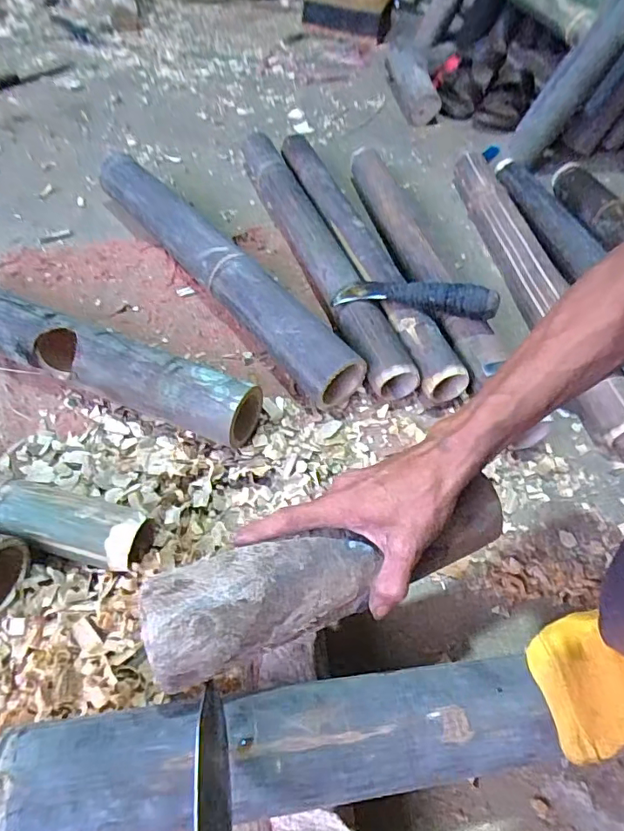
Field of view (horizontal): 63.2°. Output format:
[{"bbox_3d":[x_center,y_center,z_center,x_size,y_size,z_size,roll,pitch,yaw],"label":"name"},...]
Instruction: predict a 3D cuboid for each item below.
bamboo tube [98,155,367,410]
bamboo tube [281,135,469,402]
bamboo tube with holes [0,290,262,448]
[{"bbox_3d":[-0.148,-0.232,0.732,0.077,0.065,0.598,-30,60,-23],"label":"bamboo tube"},{"bbox_3d":[0.066,-0.278,0.801,0.069,0.064,0.635,-13,55,-13],"label":"bamboo tube"},{"bbox_3d":[-0.288,-0.071,0.611,0.491,0.078,0.068,21,55,12],"label":"bamboo tube with holes"}]

